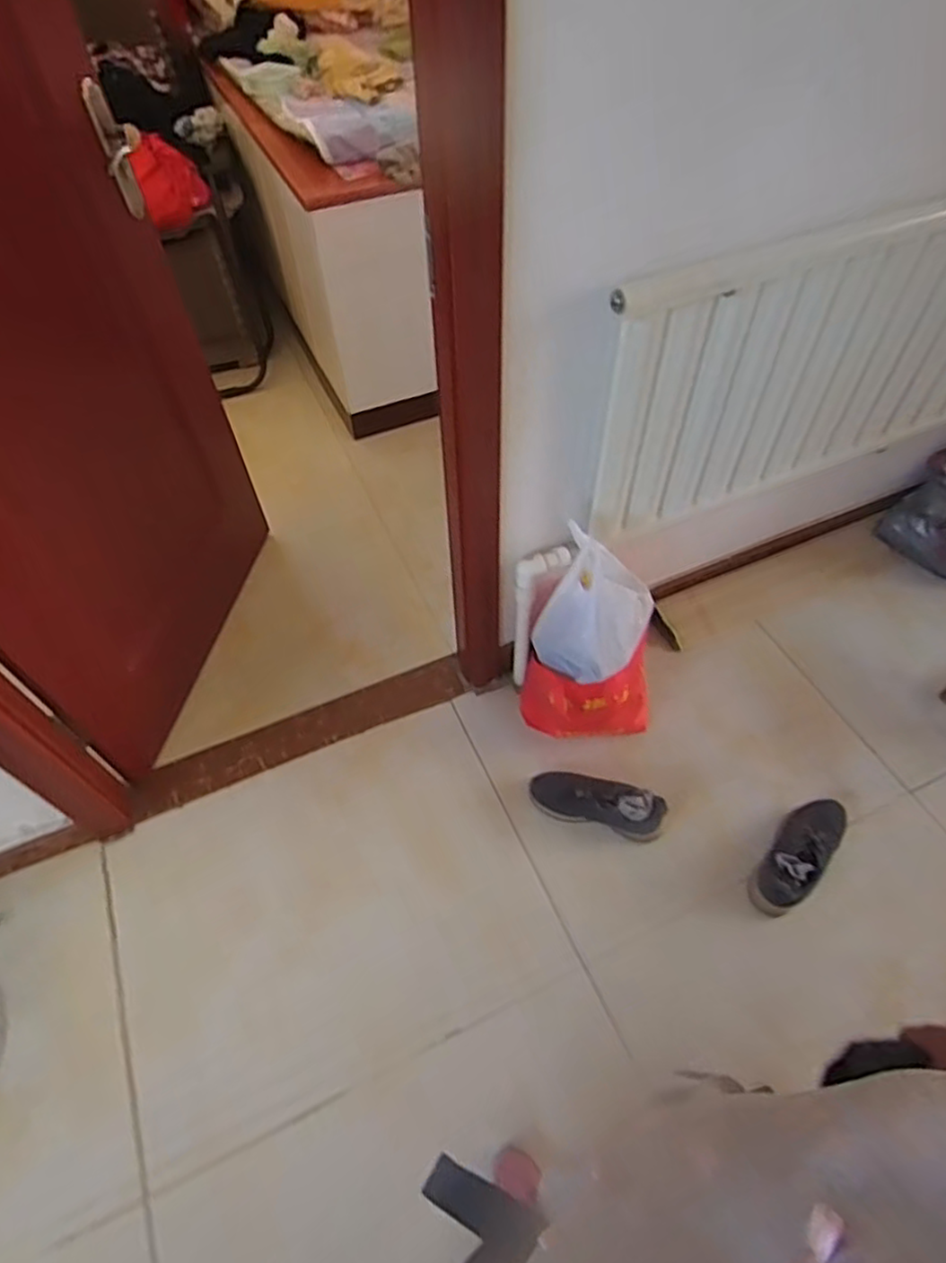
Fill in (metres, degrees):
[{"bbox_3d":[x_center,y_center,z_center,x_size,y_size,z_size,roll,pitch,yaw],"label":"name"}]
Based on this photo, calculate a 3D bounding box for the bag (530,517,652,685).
[{"bbox_3d":[0.233,-0.050,1.258,0.187,0.213,0.212,25,58,16],"label":"bag"}]

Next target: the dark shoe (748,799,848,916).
[{"bbox_3d":[0.660,0.431,1.343,0.293,0.107,0.103,-37,62,-25],"label":"dark shoe"}]

